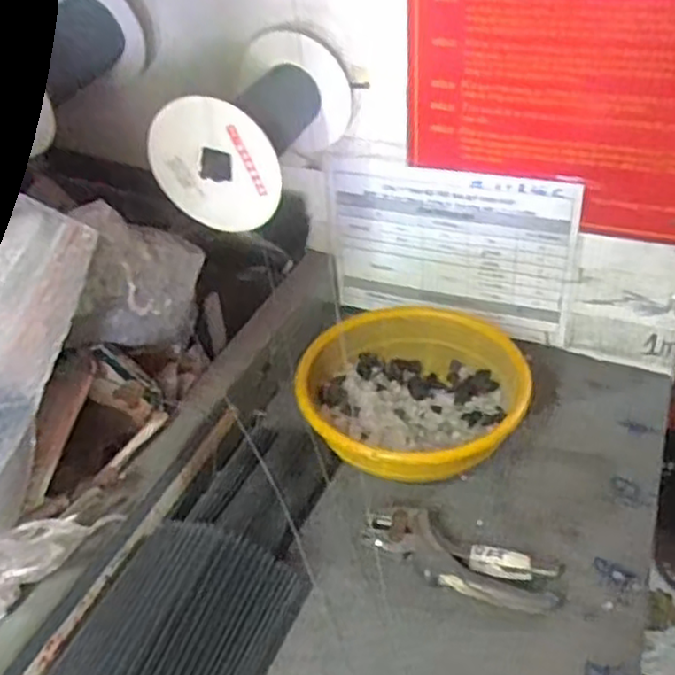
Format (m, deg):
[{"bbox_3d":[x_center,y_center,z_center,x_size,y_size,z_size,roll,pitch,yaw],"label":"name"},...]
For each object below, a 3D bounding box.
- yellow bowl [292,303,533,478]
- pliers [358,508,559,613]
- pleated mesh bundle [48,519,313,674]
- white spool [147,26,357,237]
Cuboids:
[{"bbox_3d":[0.082,0.064,0.759,0.226,0.083,0.232,-3,37,2],"label":"yellow bowl"},{"bbox_3d":[0.107,0.197,0.631,0.171,0.026,0.060,12,40,21],"label":"pliers"},{"bbox_3d":[-0.122,0.233,0.565,0.140,0.060,0.165,12,40,20],"label":"pleated mesh bundle"},{"bbox_3d":[-0.083,-0.222,0.740,0.131,0.128,0.211,9,39,17],"label":"white spool"}]

